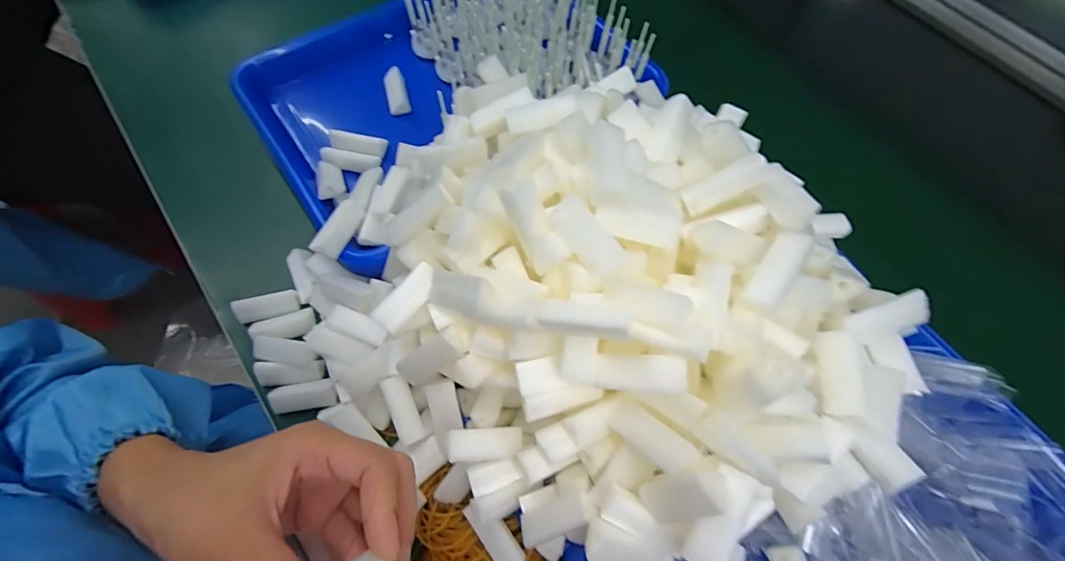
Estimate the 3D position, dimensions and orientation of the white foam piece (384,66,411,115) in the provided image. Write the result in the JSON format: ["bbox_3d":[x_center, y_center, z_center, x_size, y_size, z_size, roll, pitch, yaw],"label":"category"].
[{"bbox_3d":[-0.127,-0.175,0.424,0.019,0.015,0.046,-14,66,-9],"label":"white foam piece"}]

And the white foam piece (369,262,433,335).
[{"bbox_3d":[-0.074,0.010,0.270,0.018,0.009,0.042,40,69,15],"label":"white foam piece"}]

